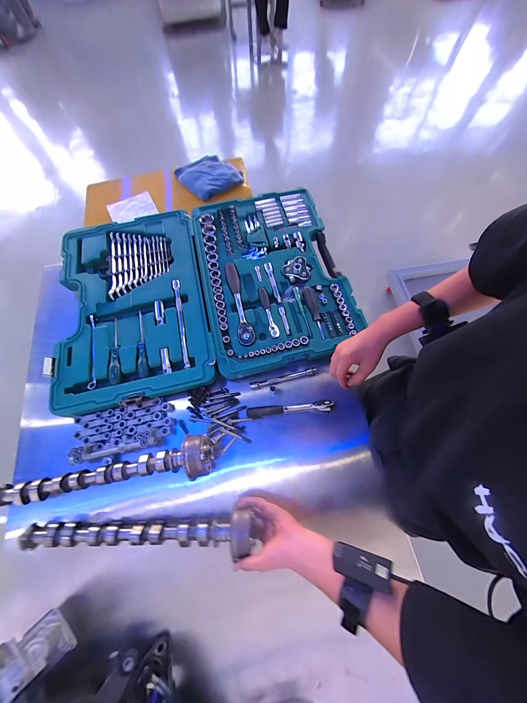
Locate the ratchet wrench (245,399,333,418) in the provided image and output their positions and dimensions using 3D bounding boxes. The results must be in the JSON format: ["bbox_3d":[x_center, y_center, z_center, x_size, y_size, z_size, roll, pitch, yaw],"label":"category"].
[{"bbox_3d":[0.059,0.132,0.580,0.193,0.025,0.026,-4,69,0],"label":"ratchet wrench"}]

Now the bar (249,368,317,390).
[{"bbox_3d":[0.048,0.066,0.615,0.164,0.011,0.014,-13,70,-3],"label":"bar"}]

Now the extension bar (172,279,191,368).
[{"bbox_3d":[-0.209,-0.076,0.638,0.019,0.015,0.249,-12,68,-3],"label":"extension bar"}]

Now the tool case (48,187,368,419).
[{"bbox_3d":[-0.164,-0.178,0.694,0.717,0.059,0.549,-14,69,-4],"label":"tool case"}]

